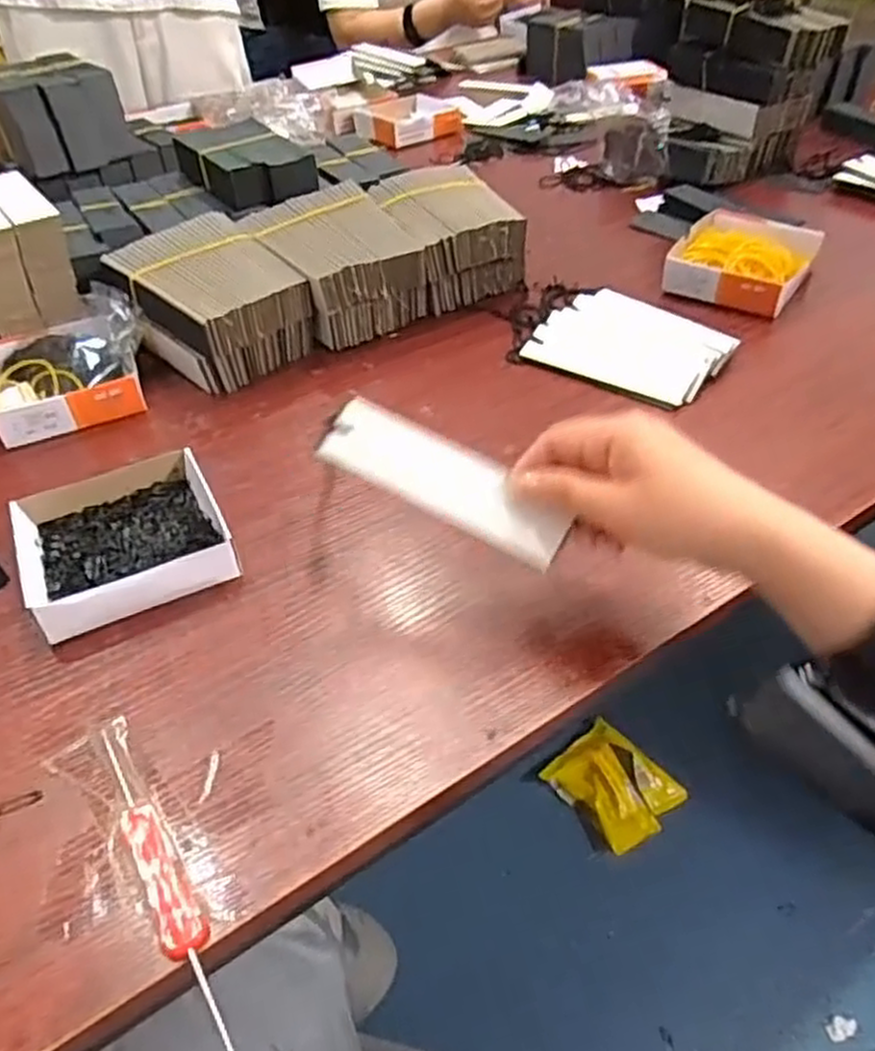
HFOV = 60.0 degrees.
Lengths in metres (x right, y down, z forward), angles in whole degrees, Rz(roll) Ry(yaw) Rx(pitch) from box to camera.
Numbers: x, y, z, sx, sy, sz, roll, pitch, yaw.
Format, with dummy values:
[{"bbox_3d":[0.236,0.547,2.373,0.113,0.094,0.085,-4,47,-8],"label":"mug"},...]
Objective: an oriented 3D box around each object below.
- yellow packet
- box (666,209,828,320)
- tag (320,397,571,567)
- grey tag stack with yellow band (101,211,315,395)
[{"bbox_3d":[0.242,0.356,1.043,0.132,0.037,0.155,-30,49,-25],"label":"yellow packet"},{"bbox_3d":[0.254,-0.218,0.635,0.101,0.034,0.116,22,49,25],"label":"box"},{"bbox_3d":[0.004,-0.022,0.364,0.123,0.010,0.037,28,69,12],"label":"tag"},{"bbox_3d":[-0.174,-0.170,0.584,0.105,0.078,0.130,-33,50,-27],"label":"grey tag stack with yellow band"}]

